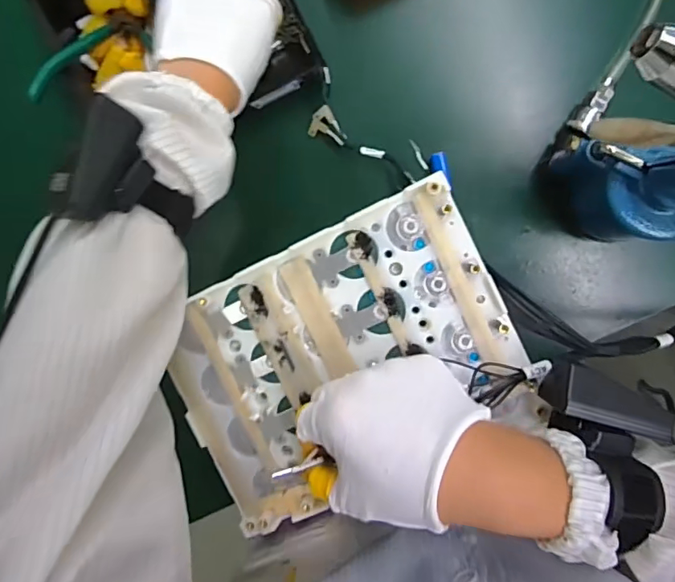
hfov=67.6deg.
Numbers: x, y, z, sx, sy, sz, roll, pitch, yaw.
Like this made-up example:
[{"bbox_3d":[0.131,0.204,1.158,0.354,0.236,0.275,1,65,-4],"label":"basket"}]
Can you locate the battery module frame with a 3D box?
[{"bbox_3d":[0.001,0.051,0.352,0.237,0.019,0.168,-26,93,10],"label":"battery module frame"}]

